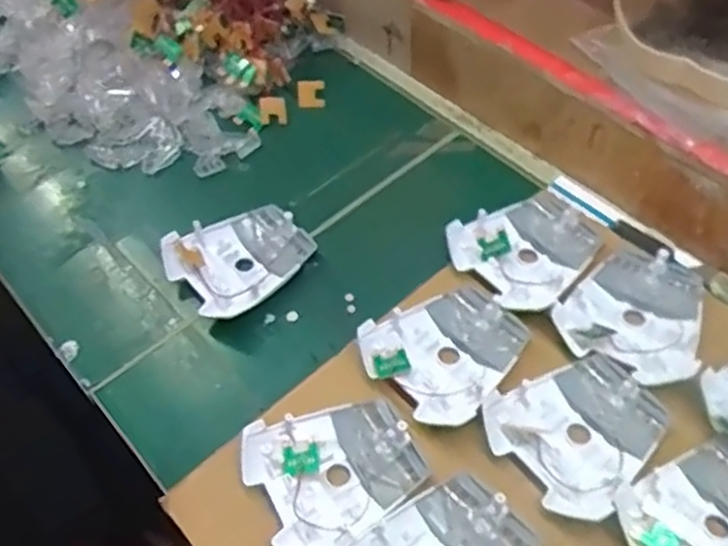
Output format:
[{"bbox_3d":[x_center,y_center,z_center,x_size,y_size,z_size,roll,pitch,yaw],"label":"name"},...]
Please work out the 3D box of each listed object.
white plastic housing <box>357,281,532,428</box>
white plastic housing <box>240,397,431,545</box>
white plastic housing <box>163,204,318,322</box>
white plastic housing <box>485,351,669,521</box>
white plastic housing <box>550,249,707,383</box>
[{"bbox_3d":[0.063,0.054,0.540,0.111,0.018,0.095,-35,59,-18],"label":"white plastic housing"},{"bbox_3d":[-0.019,0.129,0.495,0.107,0.017,0.097,-26,57,-13],"label":"white plastic housing"},{"bbox_3d":[-0.103,-0.014,0.619,0.108,0.026,0.091,-37,60,-20],"label":"white plastic housing"},{"bbox_3d":[0.146,0.103,0.498,0.107,0.014,0.094,-35,59,-18],"label":"white plastic housing"},{"bbox_3d":[0.206,0.029,0.545,0.106,0.016,0.097,-41,61,-21],"label":"white plastic housing"}]

